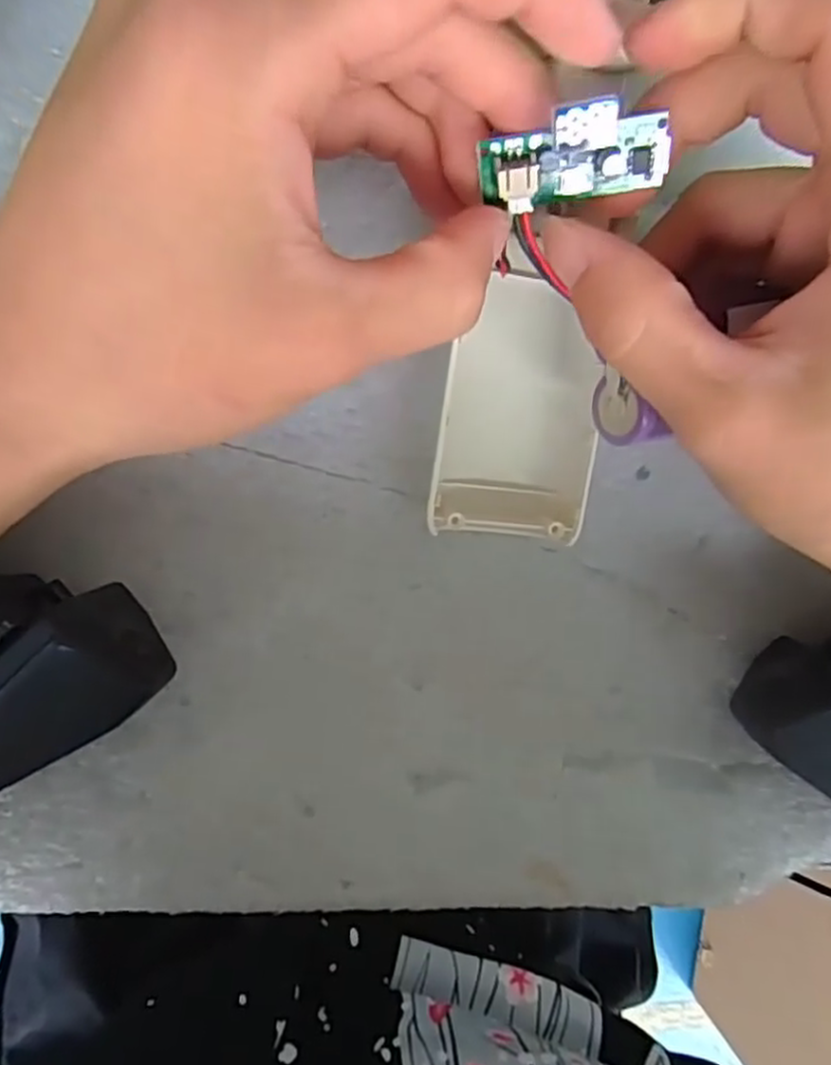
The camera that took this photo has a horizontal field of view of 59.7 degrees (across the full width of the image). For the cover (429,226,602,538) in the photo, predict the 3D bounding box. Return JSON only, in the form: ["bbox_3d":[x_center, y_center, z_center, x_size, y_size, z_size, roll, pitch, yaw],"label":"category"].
[{"bbox_3d":[0.029,-0.033,0.192,0.043,0.018,0.067,6,96,-10],"label":"cover"}]

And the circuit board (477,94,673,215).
[{"bbox_3d":[0.033,-0.078,0.147,0.036,0.022,0.009,-9,71,-5],"label":"circuit board"}]

